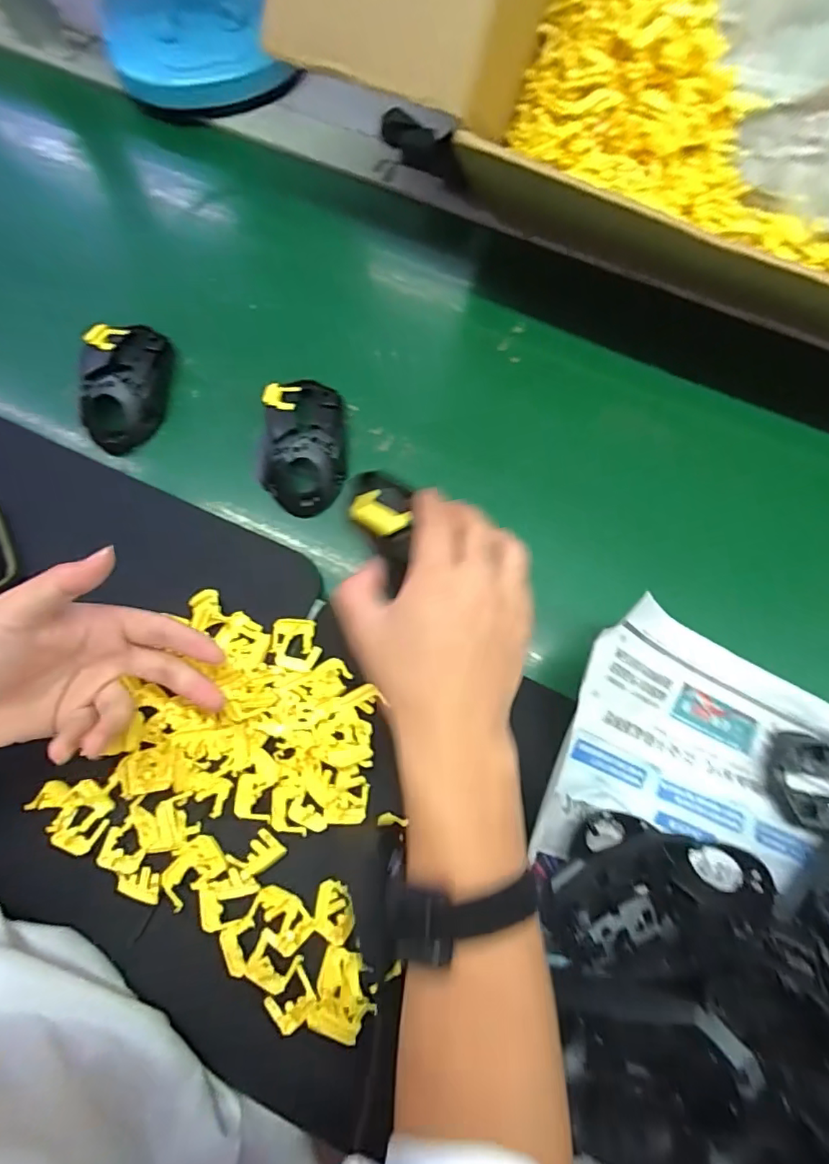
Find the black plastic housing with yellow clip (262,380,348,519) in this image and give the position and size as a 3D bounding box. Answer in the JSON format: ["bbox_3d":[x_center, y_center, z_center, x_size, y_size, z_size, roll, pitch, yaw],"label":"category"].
[{"bbox_3d":[-0.089,-0.114,0.427,0.066,0.030,0.113,0,73,-1],"label":"black plastic housing with yellow clip"}]

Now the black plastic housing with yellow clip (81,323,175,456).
[{"bbox_3d":[-0.241,-0.166,0.440,0.063,0.035,0.113,3,73,0],"label":"black plastic housing with yellow clip"}]

